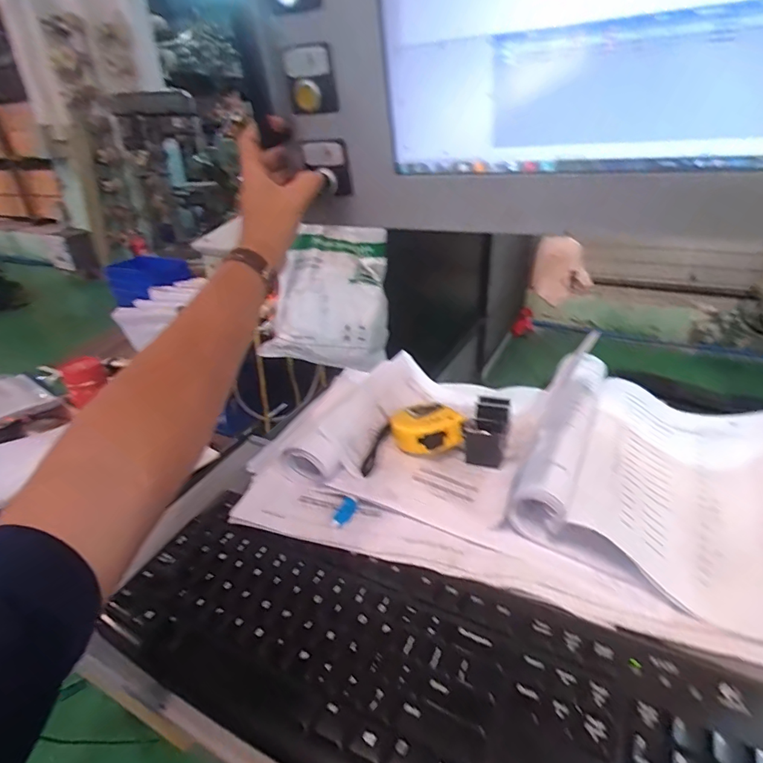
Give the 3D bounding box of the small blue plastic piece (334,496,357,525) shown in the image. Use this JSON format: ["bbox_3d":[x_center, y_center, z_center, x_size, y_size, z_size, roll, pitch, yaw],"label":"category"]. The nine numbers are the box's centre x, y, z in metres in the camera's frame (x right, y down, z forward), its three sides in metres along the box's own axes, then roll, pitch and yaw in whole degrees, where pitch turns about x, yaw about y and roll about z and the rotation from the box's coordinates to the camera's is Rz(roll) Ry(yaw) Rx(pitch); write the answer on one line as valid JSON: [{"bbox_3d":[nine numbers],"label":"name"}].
[{"bbox_3d":[-0.031,0.113,0.407,0.014,0.005,0.028,8,30,20],"label":"small blue plastic piece"}]

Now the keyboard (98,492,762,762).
[{"bbox_3d":[0.015,0.186,0.312,0.436,0.025,0.144,11,31,26],"label":"keyboard"}]

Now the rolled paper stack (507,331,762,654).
[{"bbox_3d":[0.260,0.065,0.426,0.222,0.058,0.295,14,32,29],"label":"rolled paper stack"}]

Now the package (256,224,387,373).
[{"bbox_3d":[-0.084,-0.146,0.805,0.200,0.236,0.037,8,8,-5],"label":"package"}]

